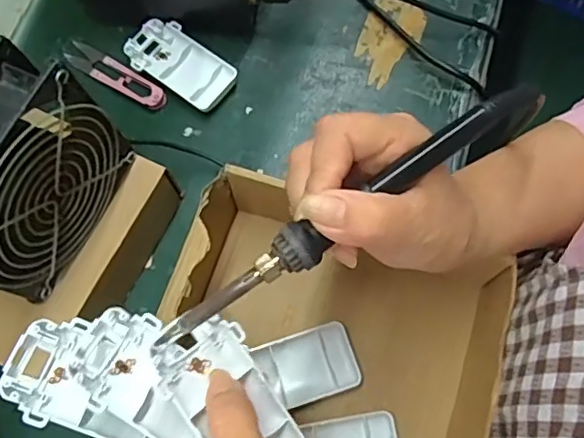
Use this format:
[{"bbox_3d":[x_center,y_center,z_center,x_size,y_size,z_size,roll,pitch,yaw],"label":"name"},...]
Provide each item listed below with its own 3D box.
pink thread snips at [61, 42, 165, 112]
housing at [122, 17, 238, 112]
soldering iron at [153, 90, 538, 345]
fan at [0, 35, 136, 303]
[{"bbox_3d":[-0.151,-0.123,0.491,0.106,0.009,0.023,31,75,12],"label":"pink thread snips"},{"bbox_3d":[-0.095,-0.130,0.488,0.099,0.014,0.048,34,76,13],"label":"housing"},{"bbox_3d":[0.027,-0.002,0.265,0.207,0.013,0.020,-34,73,-4],"label":"soldering iron"},{"bbox_3d":[-0.157,-0.021,0.337,0.045,0.113,0.117,24,74,10],"label":"fan"}]

